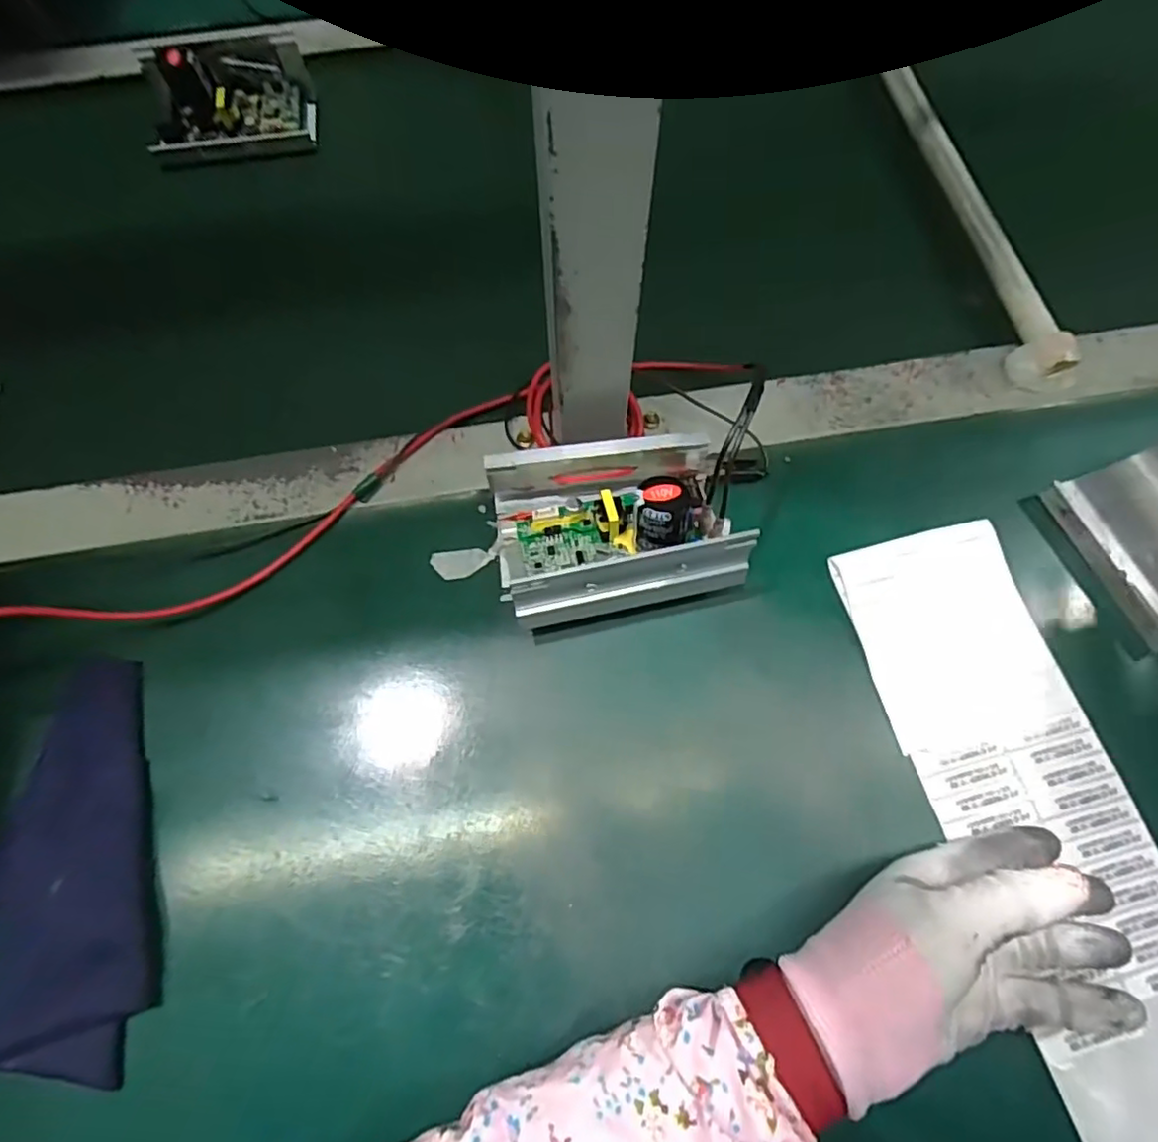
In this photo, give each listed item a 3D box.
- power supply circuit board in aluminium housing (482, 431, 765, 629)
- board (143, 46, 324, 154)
[{"bbox_3d":[0.009,-0.026,0.365,0.159,0.067,0.108,-13,69,-5],"label":"power supply circuit board in aluminium housing"},{"bbox_3d":[-0.293,-0.397,0.522,0.134,0.054,0.081,-5,68,-1],"label":"board"}]

